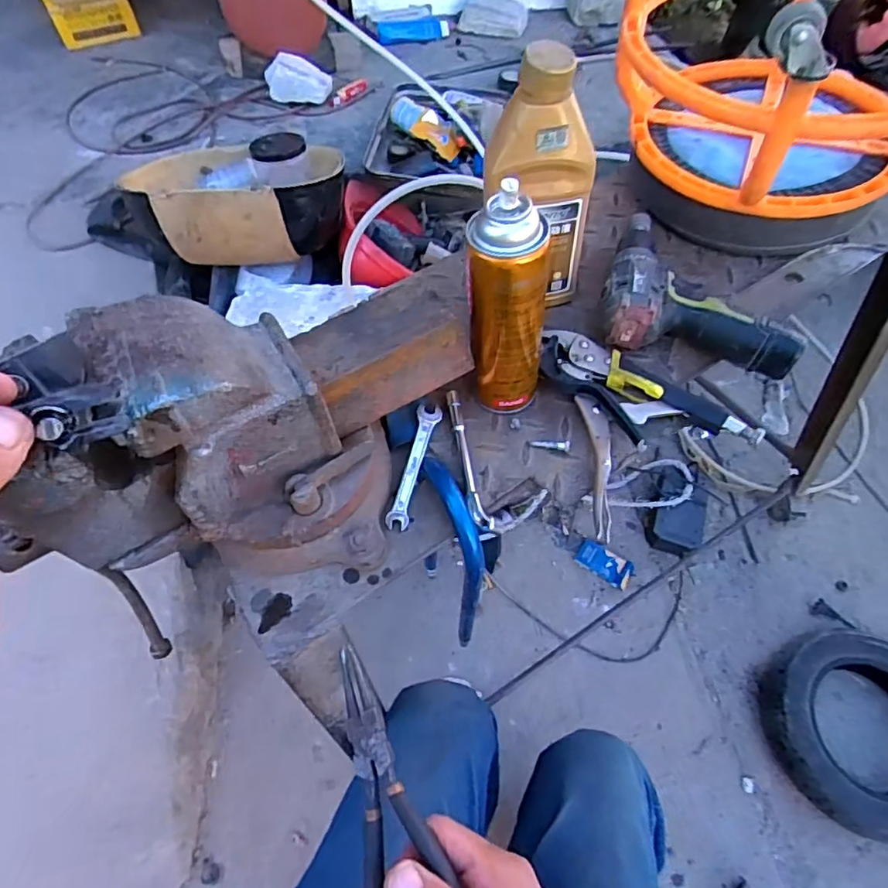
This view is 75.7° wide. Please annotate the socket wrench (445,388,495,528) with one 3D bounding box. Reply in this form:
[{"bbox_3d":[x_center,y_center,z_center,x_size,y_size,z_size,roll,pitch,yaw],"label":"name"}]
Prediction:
[{"bbox_3d":[0.019,0.011,0.497,0.017,0.015,0.135,-11,59,-7],"label":"socket wrench"}]

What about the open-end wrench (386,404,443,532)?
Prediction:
[{"bbox_3d":[-0.026,0.018,0.489,0.020,0.005,0.114,18,68,-2],"label":"open-end wrench"}]

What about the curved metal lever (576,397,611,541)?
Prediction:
[{"bbox_3d":[0.131,0.014,0.480,0.023,0.006,0.136,-12,59,18],"label":"curved metal lever"}]

